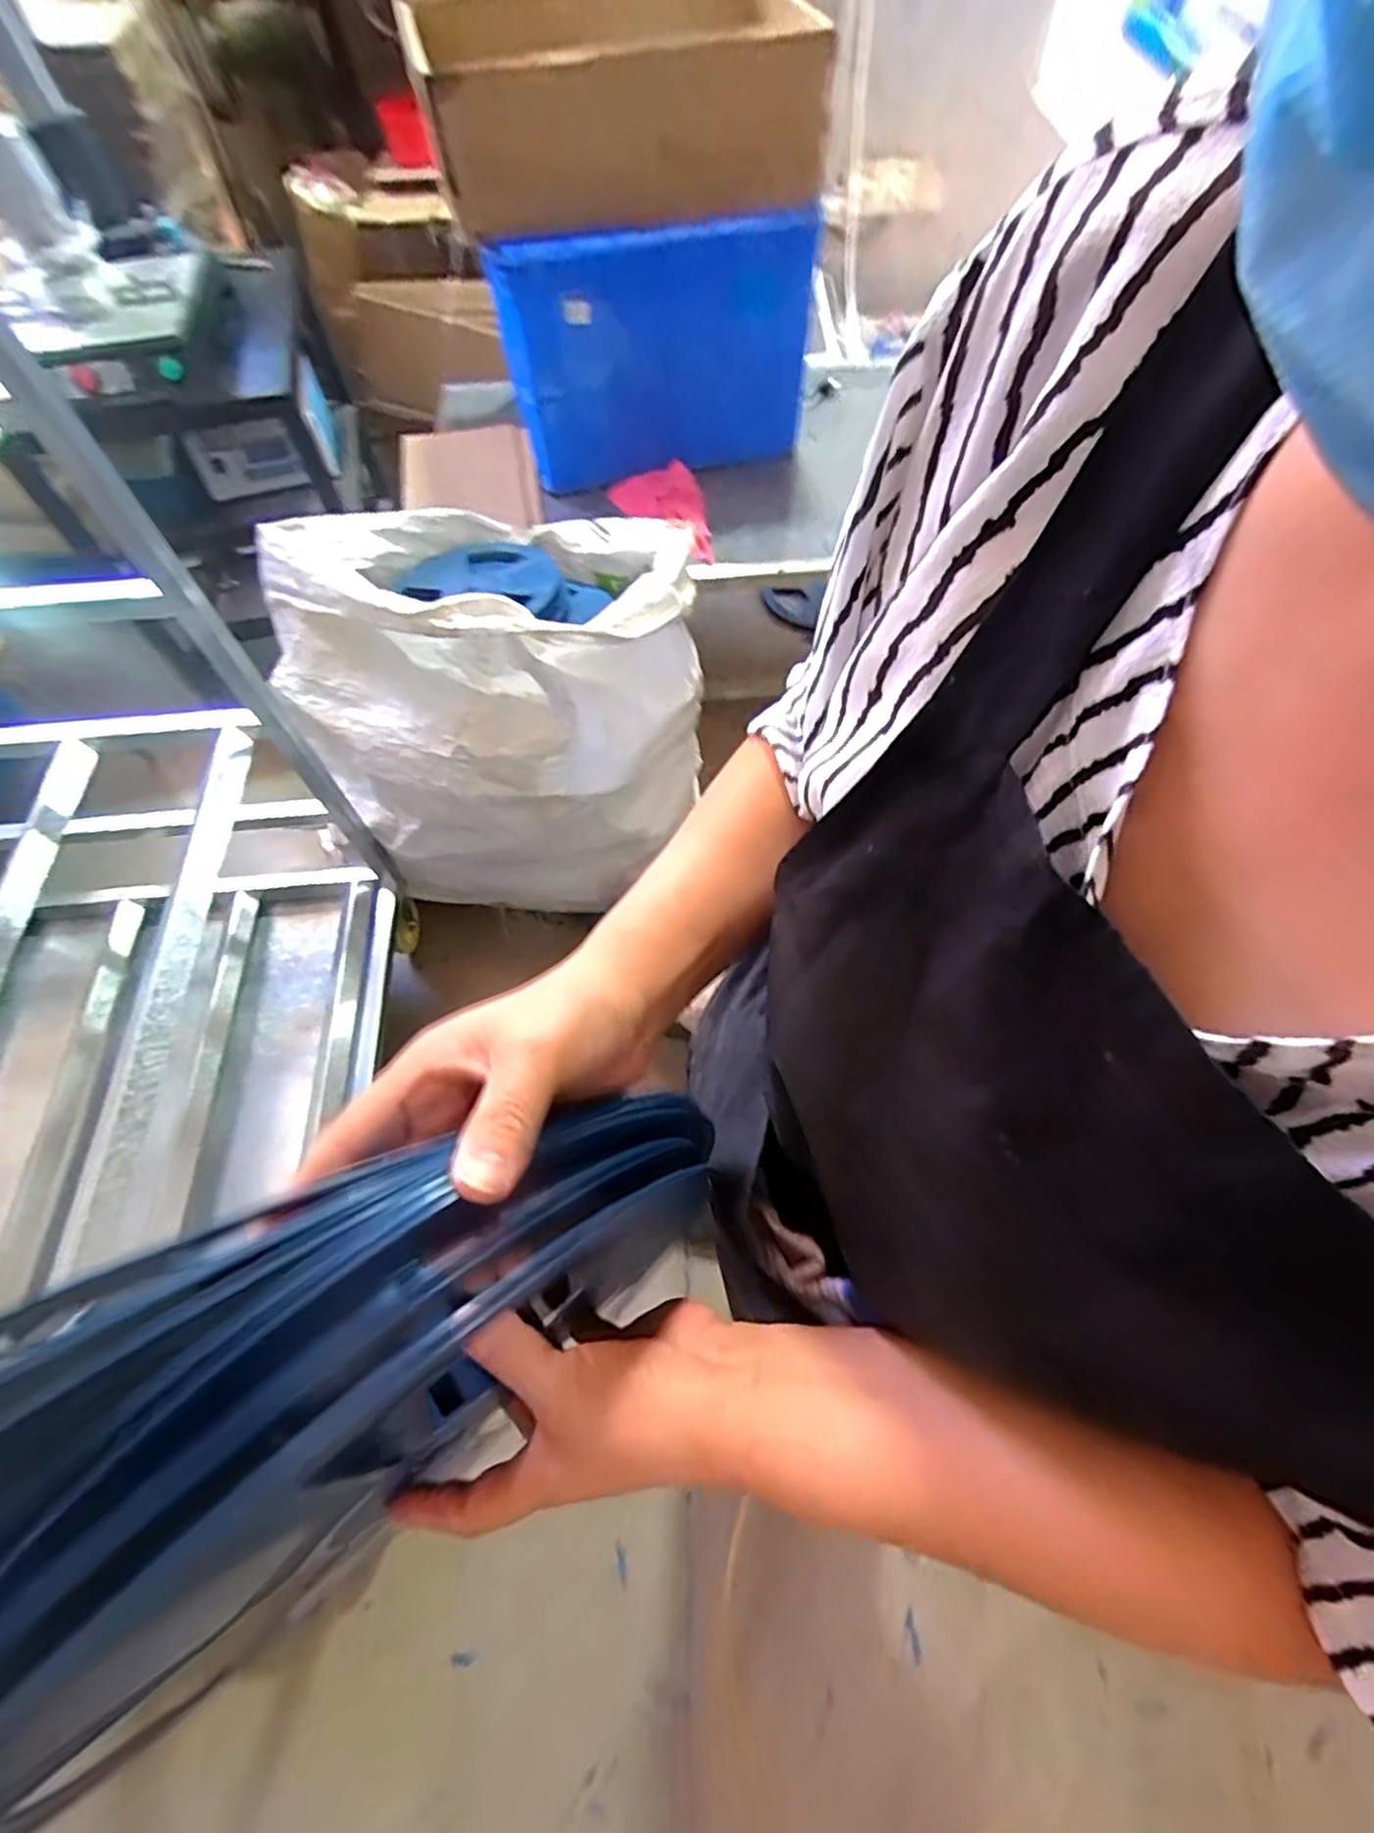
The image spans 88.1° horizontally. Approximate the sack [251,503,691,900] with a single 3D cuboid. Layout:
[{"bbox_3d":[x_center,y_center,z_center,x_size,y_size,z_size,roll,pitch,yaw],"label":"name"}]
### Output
[{"bbox_3d":[-0.343,-0.408,1.294,0.715,0.589,0.579,1,61,2],"label":"sack"}]

